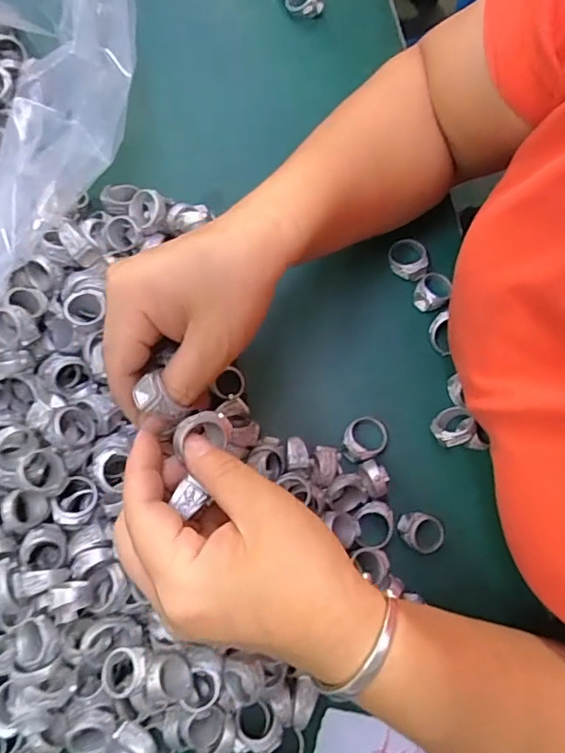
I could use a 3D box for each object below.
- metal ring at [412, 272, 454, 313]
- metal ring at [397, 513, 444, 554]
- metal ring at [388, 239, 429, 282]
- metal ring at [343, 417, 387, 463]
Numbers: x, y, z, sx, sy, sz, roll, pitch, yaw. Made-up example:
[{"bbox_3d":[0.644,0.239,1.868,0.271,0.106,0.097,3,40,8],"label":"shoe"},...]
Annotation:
[{"bbox_3d":[0.106,-0.061,0.386,0.023,0.012,0.030,34,78,7],"label":"metal ring"},{"bbox_3d":[0.087,0.098,0.344,0.030,0.011,0.023,24,77,5],"label":"metal ring"},{"bbox_3d":[0.090,-0.085,0.390,0.025,0.013,0.029,5,76,0],"label":"metal ring"},{"bbox_3d":[0.053,0.040,0.356,0.031,0.012,0.026,-28,78,-8],"label":"metal ring"}]

